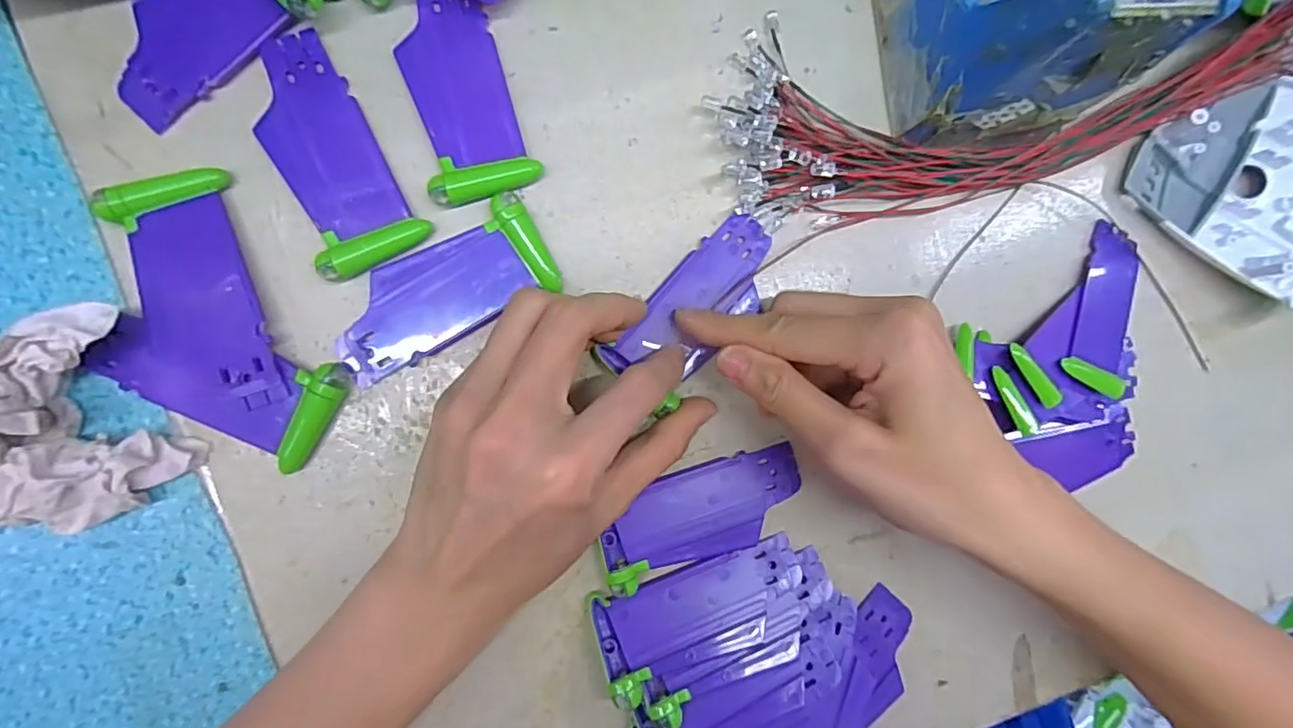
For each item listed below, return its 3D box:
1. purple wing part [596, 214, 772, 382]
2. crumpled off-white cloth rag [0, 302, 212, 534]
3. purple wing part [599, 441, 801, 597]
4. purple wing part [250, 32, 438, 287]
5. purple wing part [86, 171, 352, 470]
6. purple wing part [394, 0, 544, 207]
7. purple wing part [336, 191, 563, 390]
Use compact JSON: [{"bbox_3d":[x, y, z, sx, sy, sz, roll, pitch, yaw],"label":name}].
[{"bbox_3d":[0.022,-0.024,0.250,0.087,0.005,0.035,-44,96,-9],"label":"purple wing part"},{"bbox_3d":[-0.202,0.023,0.198,0.066,0.037,0.069,-20,93,-7],"label":"crumpled off-white cloth rag"},{"bbox_3d":[0.024,0.063,0.247,0.089,0.009,0.036,-17,93,-7],"label":"purple wing part"},{"bbox_3d":[-0.122,-0.081,0.226,0.040,0.008,0.092,-24,94,-7],"label":"purple wing part"},{"bbox_3d":[-0.166,-0.010,0.219,0.068,0.012,0.113,-31,94,-6],"label":"purple wing part"},{"bbox_3d":[-0.074,-0.108,0.234,0.040,0.010,0.084,-16,93,-7],"label":"purple wing part"},{"bbox_3d":[-0.082,-0.029,0.233,0.088,0.008,0.041,-29,94,-6],"label":"purple wing part"}]

